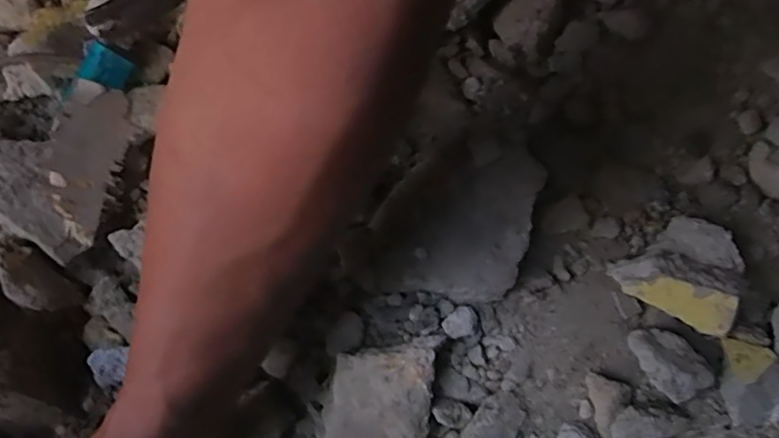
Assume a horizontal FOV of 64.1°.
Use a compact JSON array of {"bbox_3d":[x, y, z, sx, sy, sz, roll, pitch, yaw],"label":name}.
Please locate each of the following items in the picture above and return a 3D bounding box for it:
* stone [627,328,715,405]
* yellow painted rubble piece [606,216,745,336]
[{"bbox_3d":[0.140,0.073,0.318,0.026,0.029,0.039,-36,81,-6],"label":"stone"},{"bbox_3d":[0.154,0.024,0.327,0.058,0.034,0.054,27,86,4],"label":"yellow painted rubble piece"}]

